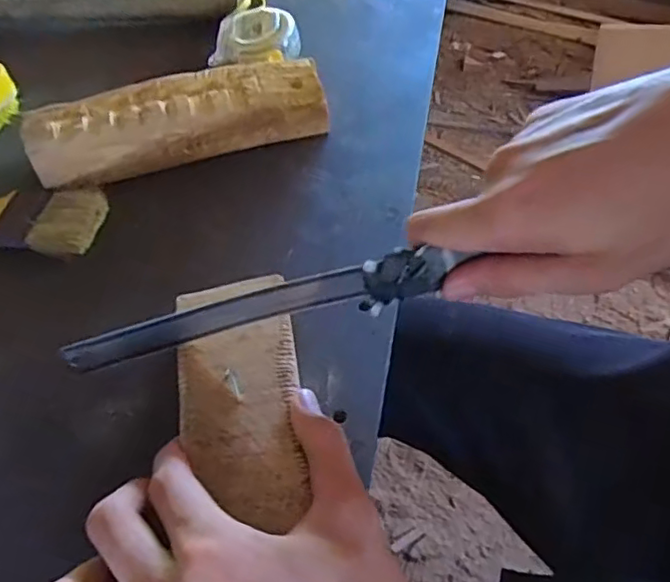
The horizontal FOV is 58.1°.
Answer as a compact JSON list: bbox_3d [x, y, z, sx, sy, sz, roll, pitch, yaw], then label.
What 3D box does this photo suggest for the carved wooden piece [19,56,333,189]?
[{"bbox_3d":[-0.108,-0.122,0.425,0.196,0.042,0.051,-16,51,-8],"label":"carved wooden piece"}]

